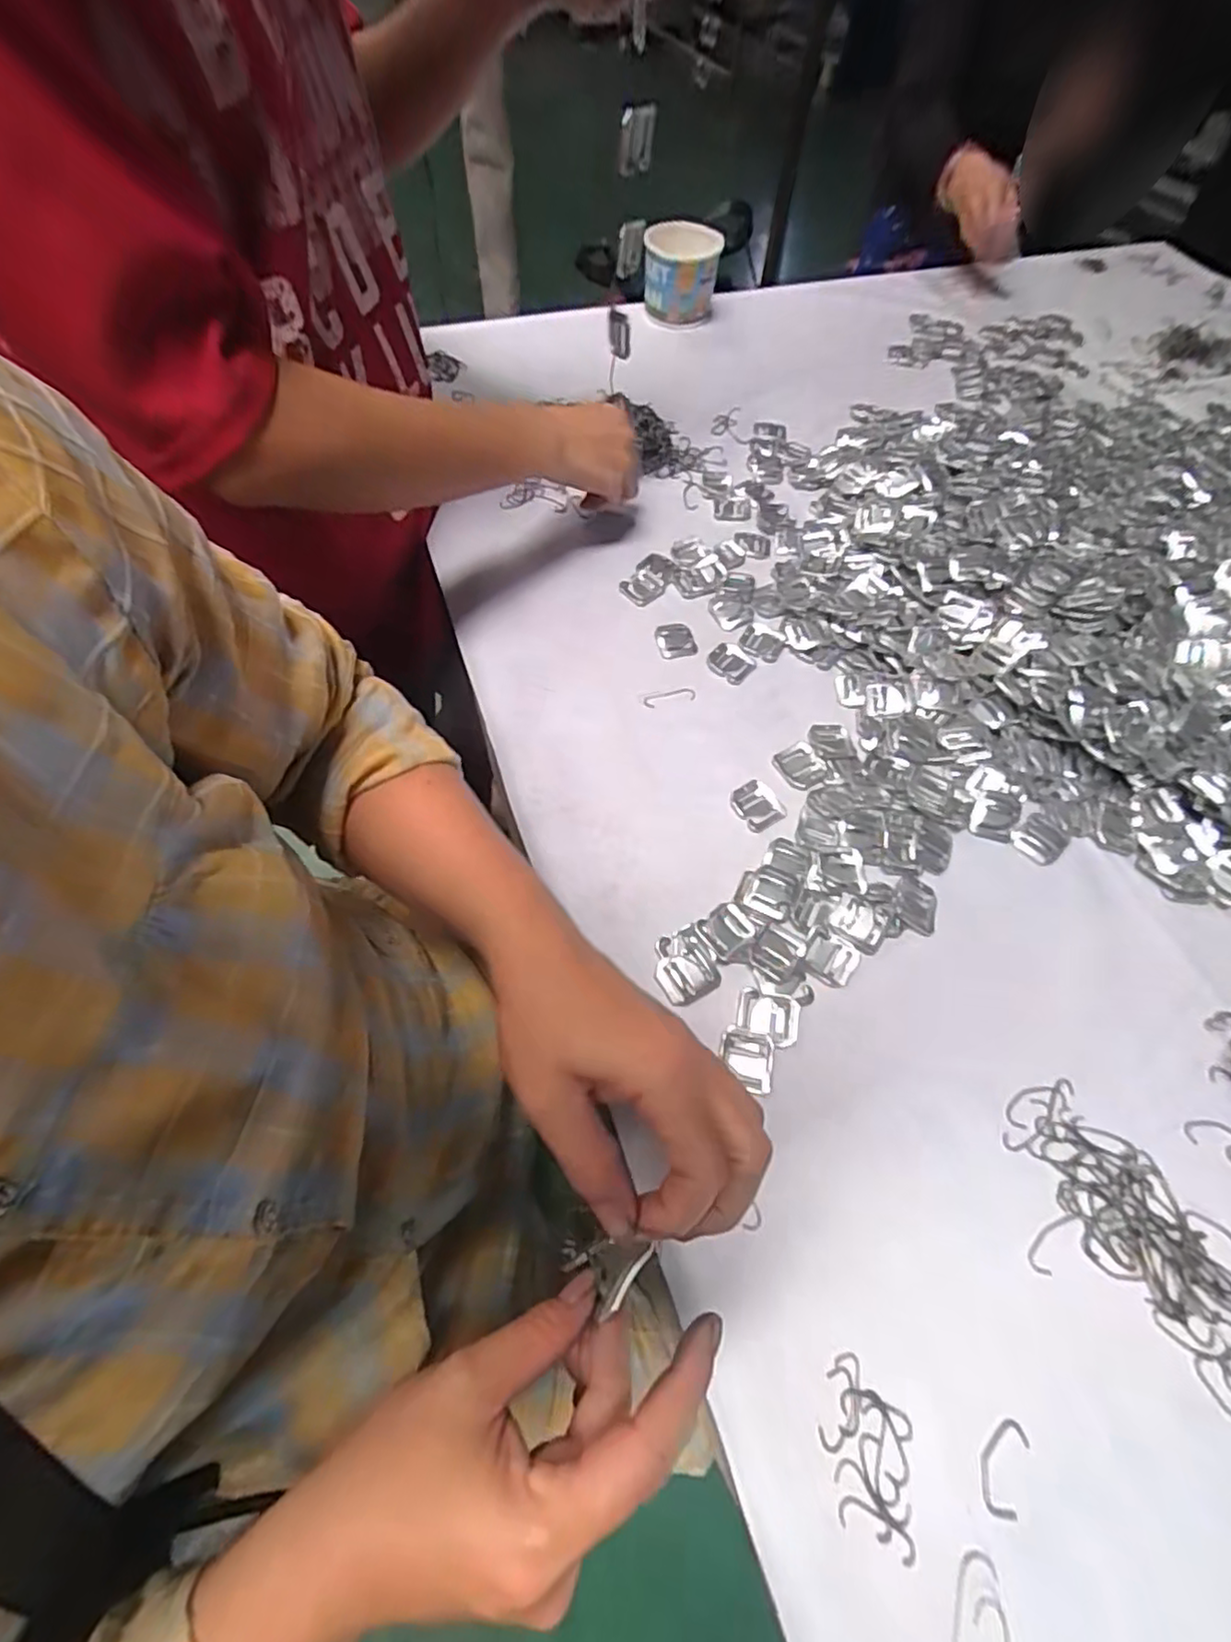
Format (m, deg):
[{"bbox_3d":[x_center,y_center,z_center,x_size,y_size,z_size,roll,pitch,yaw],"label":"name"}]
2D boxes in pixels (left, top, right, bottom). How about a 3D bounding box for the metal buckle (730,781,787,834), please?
[{"bbox_3d":[0.102,-0.011,0.462,0.032,0.005,0.036,-27,65,-15],"label":"metal buckle"}]

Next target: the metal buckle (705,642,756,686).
[{"bbox_3d":[0.095,-0.130,0.528,0.036,0.005,0.032,34,66,16],"label":"metal buckle"}]

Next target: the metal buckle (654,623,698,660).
[{"bbox_3d":[0.050,-0.151,0.539,0.031,0.004,0.036,-17,63,-11],"label":"metal buckle"}]

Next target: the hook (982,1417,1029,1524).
[{"bbox_3d":[0.178,0.296,0.294,0.019,0.004,0.037,28,64,13],"label":"hook"}]

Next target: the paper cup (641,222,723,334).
[{"bbox_3d":[0.078,-0.656,0.782,0.089,0.083,0.107,5,61,0],"label":"paper cup"}]

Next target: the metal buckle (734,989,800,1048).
[{"bbox_3d":[0.092,0.118,0.385,0.036,0.009,0.029,14,62,6],"label":"metal buckle"}]

